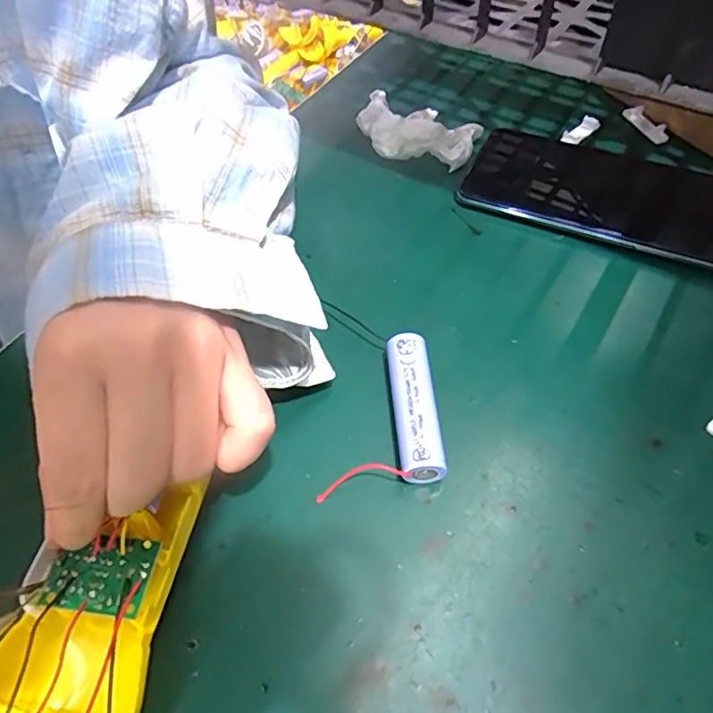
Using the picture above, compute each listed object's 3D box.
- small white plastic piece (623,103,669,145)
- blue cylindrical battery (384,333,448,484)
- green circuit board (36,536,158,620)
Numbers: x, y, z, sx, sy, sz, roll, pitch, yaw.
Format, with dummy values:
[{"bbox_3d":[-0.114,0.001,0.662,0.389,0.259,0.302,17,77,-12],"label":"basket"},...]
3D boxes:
[{"bbox_3d":[0.185,-0.150,0.359,0.005,0.014,0.035,-25,58,-15],"label":"small white plastic piece"},{"bbox_3d":[0.024,0.022,0.243,0.019,0.020,0.065,-5,55,-1],"label":"blue cylindrical battery"},{"bbox_3d":[-0.087,0.073,0.189,0.033,0.004,0.024,6,56,6],"label":"green circuit board"}]

